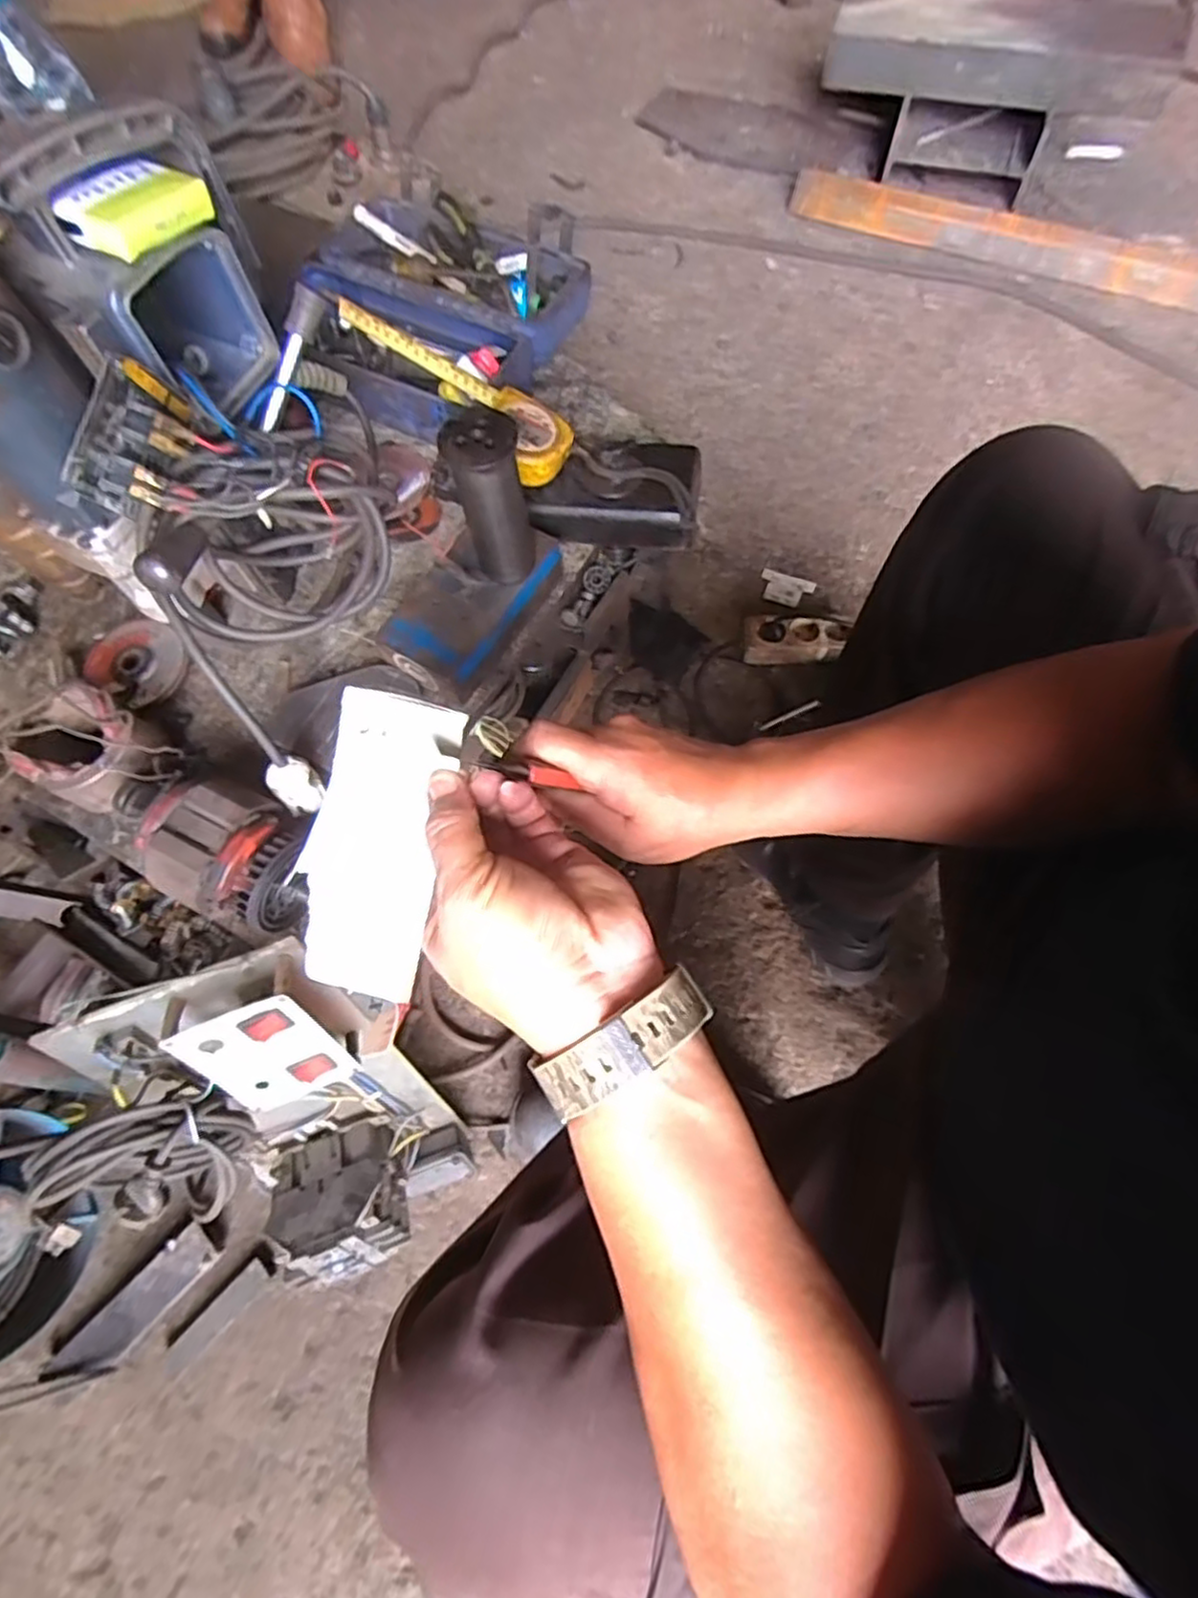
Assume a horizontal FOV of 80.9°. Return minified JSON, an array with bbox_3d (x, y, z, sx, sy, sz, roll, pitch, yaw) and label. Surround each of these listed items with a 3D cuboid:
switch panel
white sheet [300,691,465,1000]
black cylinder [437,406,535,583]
[{"bbox_3d":[-0.240,0.191,0.515,0.092,0.118,0.014,-19,45,-4],"label":"switch panel"},{"bbox_3d":[-0.102,0.020,0.322,0.059,0.011,0.134,11,95,5],"label":"white sheet"},{"bbox_3d":[-0.080,-0.224,0.536,0.052,0.124,0.049,-1,68,3],"label":"black cylinder"}]

